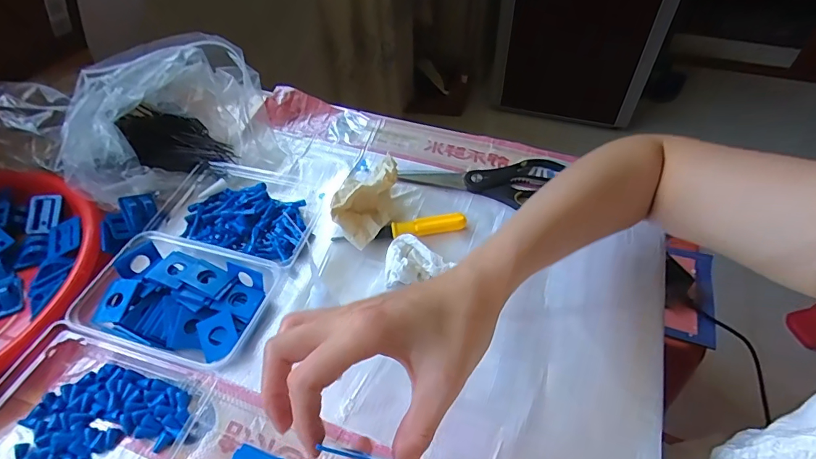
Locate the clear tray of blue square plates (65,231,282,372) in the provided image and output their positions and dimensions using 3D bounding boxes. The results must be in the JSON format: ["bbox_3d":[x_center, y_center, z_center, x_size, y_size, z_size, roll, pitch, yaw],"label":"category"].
[{"bbox_3d":[-0.214,0.064,0.415,0.155,0.033,0.108,13,51,12],"label":"clear tray of blue square plates"}]

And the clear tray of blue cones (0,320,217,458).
[{"bbox_3d":[-0.264,0.147,0.354,0.175,0.029,0.119,12,51,11],"label":"clear tray of blue cones"}]

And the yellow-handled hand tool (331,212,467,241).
[{"bbox_3d":[-0.008,0.002,0.473,0.140,0.018,0.023,-7,50,-5],"label":"yellow-handled hand tool"}]

